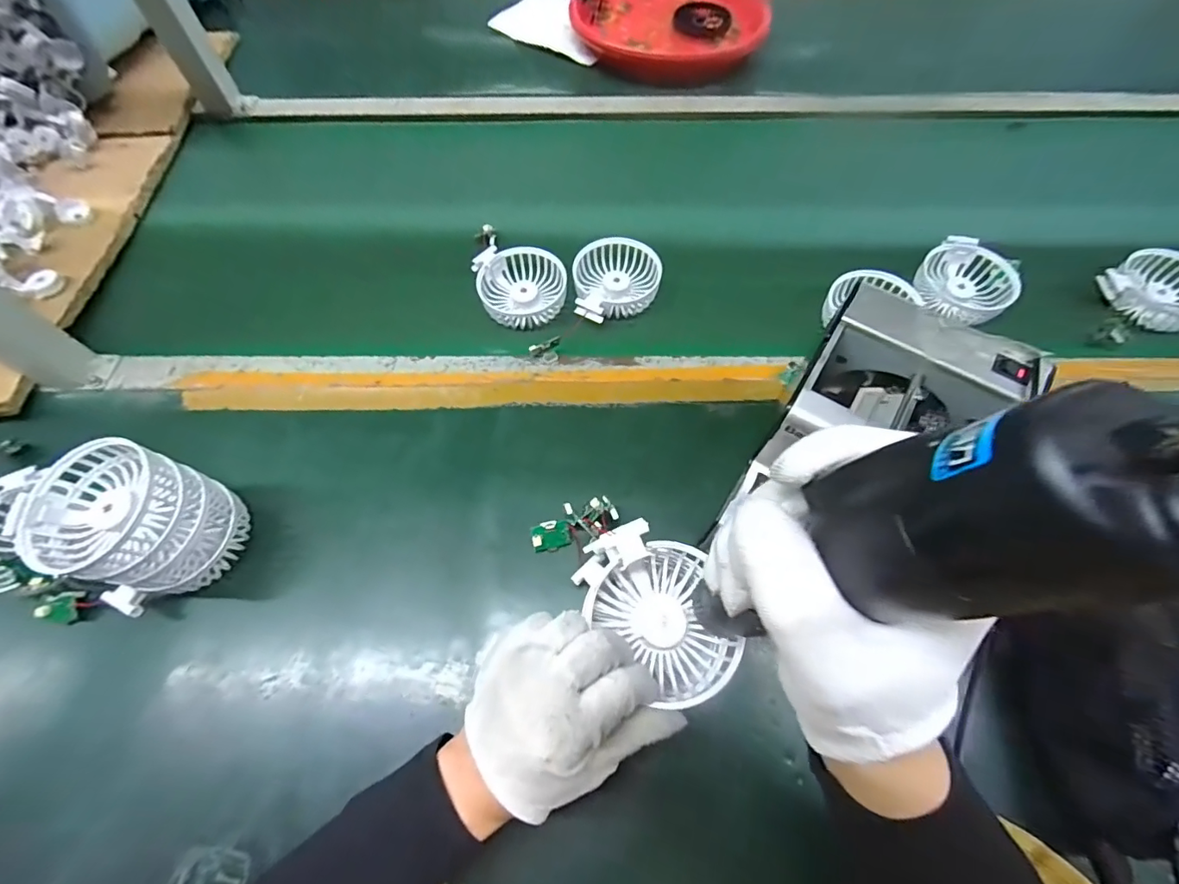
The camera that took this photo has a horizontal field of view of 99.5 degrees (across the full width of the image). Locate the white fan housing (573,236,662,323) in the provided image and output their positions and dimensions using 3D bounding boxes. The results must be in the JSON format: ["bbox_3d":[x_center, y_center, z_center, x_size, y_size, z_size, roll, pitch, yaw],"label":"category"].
[{"bbox_3d":[0.027,-0.166,0.512,0.086,0.025,0.101,7,64,4],"label":"white fan housing"}]

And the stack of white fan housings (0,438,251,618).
[{"bbox_3d":[-0.338,0.066,0.365,0.098,0.104,0.106,14,65,7],"label":"stack of white fan housings"}]

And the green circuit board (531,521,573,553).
[{"bbox_3d":[-0.030,0.075,0.399,0.031,0.006,0.023,-7,64,-3],"label":"green circuit board"}]

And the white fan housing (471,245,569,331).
[{"bbox_3d":[-0.071,-0.160,0.518,0.092,0.032,0.084,-5,64,-2],"label":"white fan housing"}]

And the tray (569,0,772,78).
[{"bbox_3d":[0.131,-0.640,0.746,0.282,0.039,0.276,26,67,13],"label":"tray"}]

